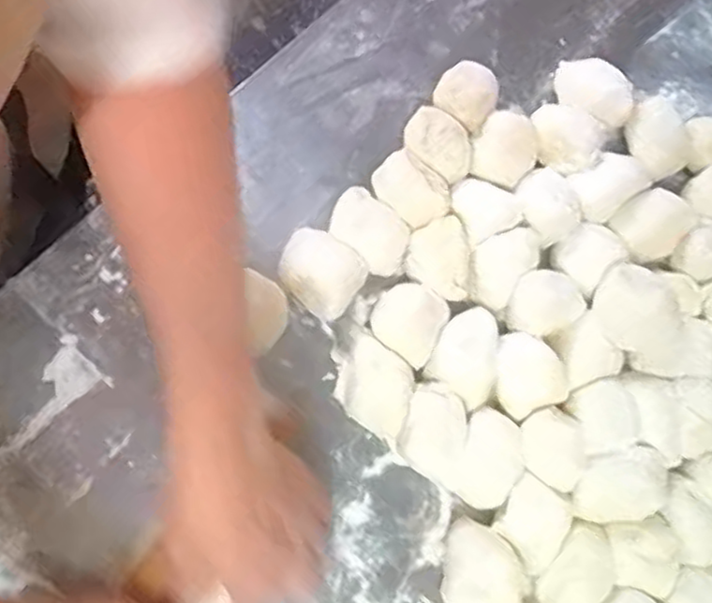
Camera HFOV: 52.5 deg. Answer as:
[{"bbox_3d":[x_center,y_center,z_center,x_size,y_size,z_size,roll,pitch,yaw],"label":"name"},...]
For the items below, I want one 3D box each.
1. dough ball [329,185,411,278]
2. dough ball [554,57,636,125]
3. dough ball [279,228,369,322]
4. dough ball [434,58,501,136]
[{"bbox_3d":[0.008,-0.044,0.483,0.039,0.020,0.060,-39,80,-16],"label":"dough ball"},{"bbox_3d":[0.174,-0.154,0.528,0.063,0.029,0.044,39,73,7],"label":"dough ball"},{"bbox_3d":[-0.024,-0.021,0.467,0.056,0.038,0.047,38,72,6],"label":"dough ball"},{"bbox_3d":[0.078,-0.145,0.520,0.045,0.031,0.056,32,72,5],"label":"dough ball"}]

